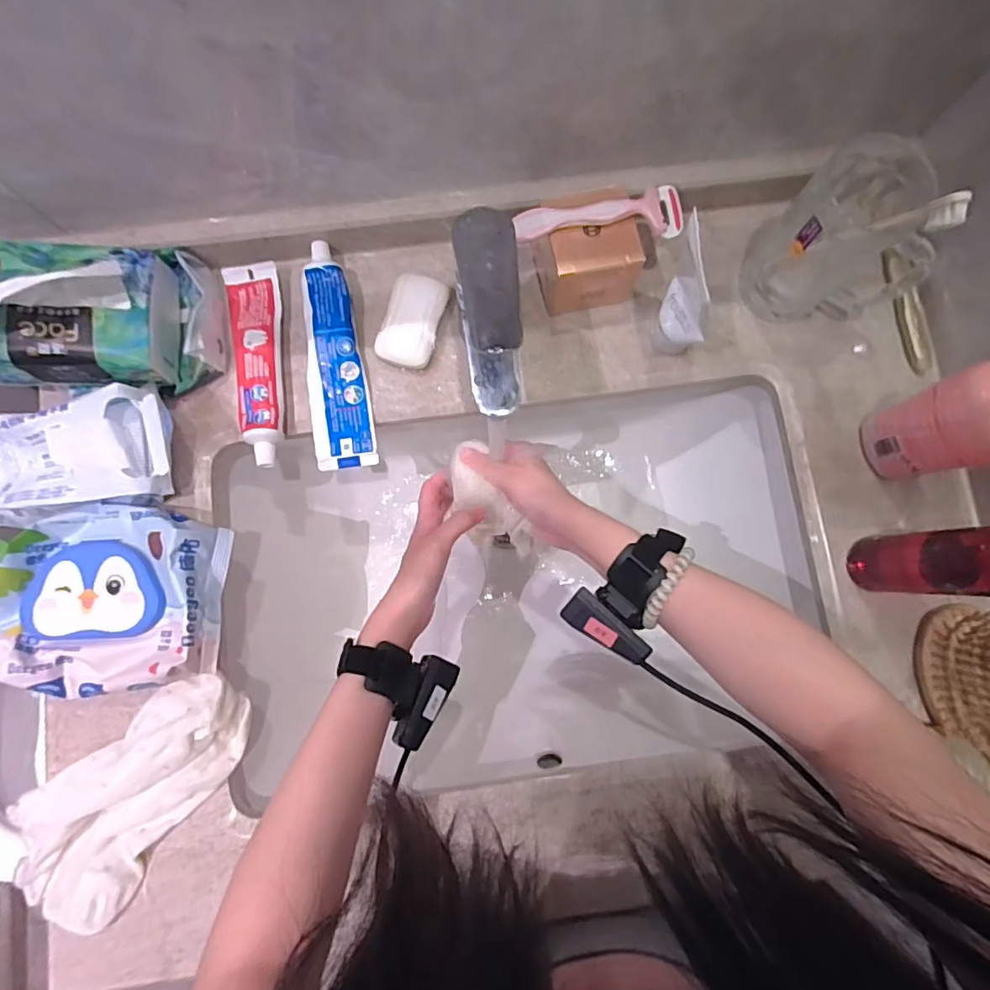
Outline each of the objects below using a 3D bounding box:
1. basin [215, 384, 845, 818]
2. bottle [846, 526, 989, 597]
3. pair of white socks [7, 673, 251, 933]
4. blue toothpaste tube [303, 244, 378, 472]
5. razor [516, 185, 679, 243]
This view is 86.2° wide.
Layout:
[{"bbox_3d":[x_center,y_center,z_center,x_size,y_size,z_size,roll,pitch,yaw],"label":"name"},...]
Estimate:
[{"bbox_3d":[0.017,0.078,0.537,0.520,0.166,0.352,-7,82,-2],"label":"basin"},{"bbox_3d":[0.326,0.047,0.372,0.037,0.186,0.044,-1,81,-1],"label":"bottle"},{"bbox_3d":[-0.276,0.235,0.403,0.203,0.030,0.107,-39,84,-6],"label":"pair of white socks"},{"bbox_3d":[-0.142,-0.121,0.461,0.050,0.031,0.193,-9,82,-2],"label":"blue toothpaste tube"},{"bbox_3d":[0.083,-0.214,0.414,0.134,0.016,0.038,-13,82,-3],"label":"razor"}]

